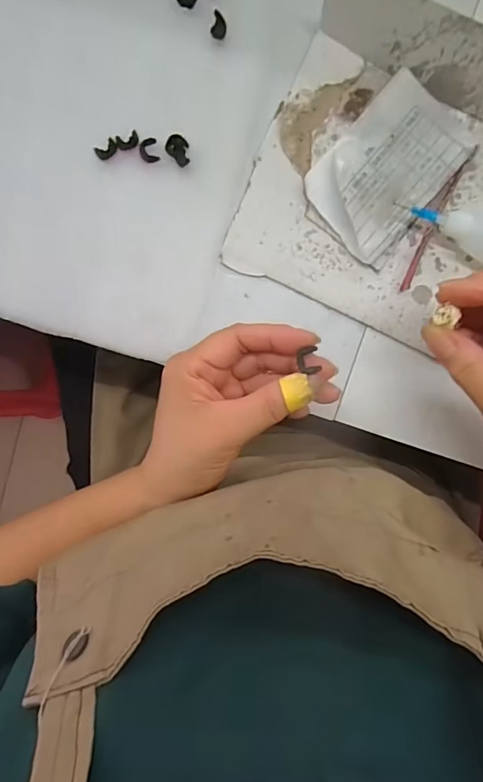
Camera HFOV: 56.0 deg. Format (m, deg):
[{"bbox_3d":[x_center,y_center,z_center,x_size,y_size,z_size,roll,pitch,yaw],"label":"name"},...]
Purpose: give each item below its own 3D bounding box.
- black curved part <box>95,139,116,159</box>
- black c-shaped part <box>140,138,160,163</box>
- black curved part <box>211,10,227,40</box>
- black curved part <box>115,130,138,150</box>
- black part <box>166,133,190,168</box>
[{"bbox_3d":[-0.093,-0.167,0.314,0.014,0.004,0.009,-35,93,3],"label":"black curved part"},{"bbox_3d":[-0.064,-0.166,0.314,0.012,0.004,0.016,-11,94,2],"label":"black c-shaped part"},{"bbox_3d":[-0.015,-0.247,0.307,0.010,0.007,0.014,13,94,0],"label":"black curved part"},{"bbox_3d":[-0.079,-0.173,0.313,0.016,0.004,0.010,-21,93,2],"label":"black curved part"},{"bbox_3d":[-0.043,-0.165,0.313,0.014,0.010,0.019,-43,92,3],"label":"black part"}]

